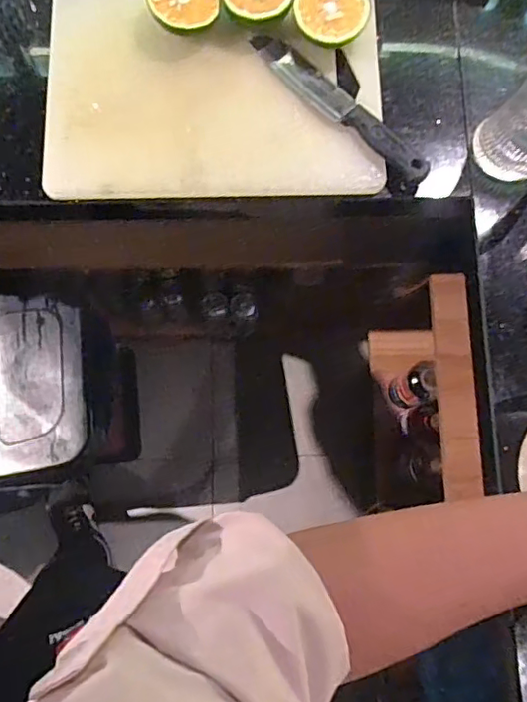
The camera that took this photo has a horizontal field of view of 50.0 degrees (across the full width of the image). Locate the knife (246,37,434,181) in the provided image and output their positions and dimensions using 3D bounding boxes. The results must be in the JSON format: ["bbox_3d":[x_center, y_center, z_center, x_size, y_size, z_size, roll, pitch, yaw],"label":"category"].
[{"bbox_3d":[0.079,-0.256,0.581,0.226,0.026,0.034,44,82,7],"label":"knife"}]

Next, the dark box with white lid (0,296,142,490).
[{"bbox_3d":[-0.440,0.087,1.070,0.319,0.406,0.350,-11,79,-3],"label":"dark box with white lid"}]

